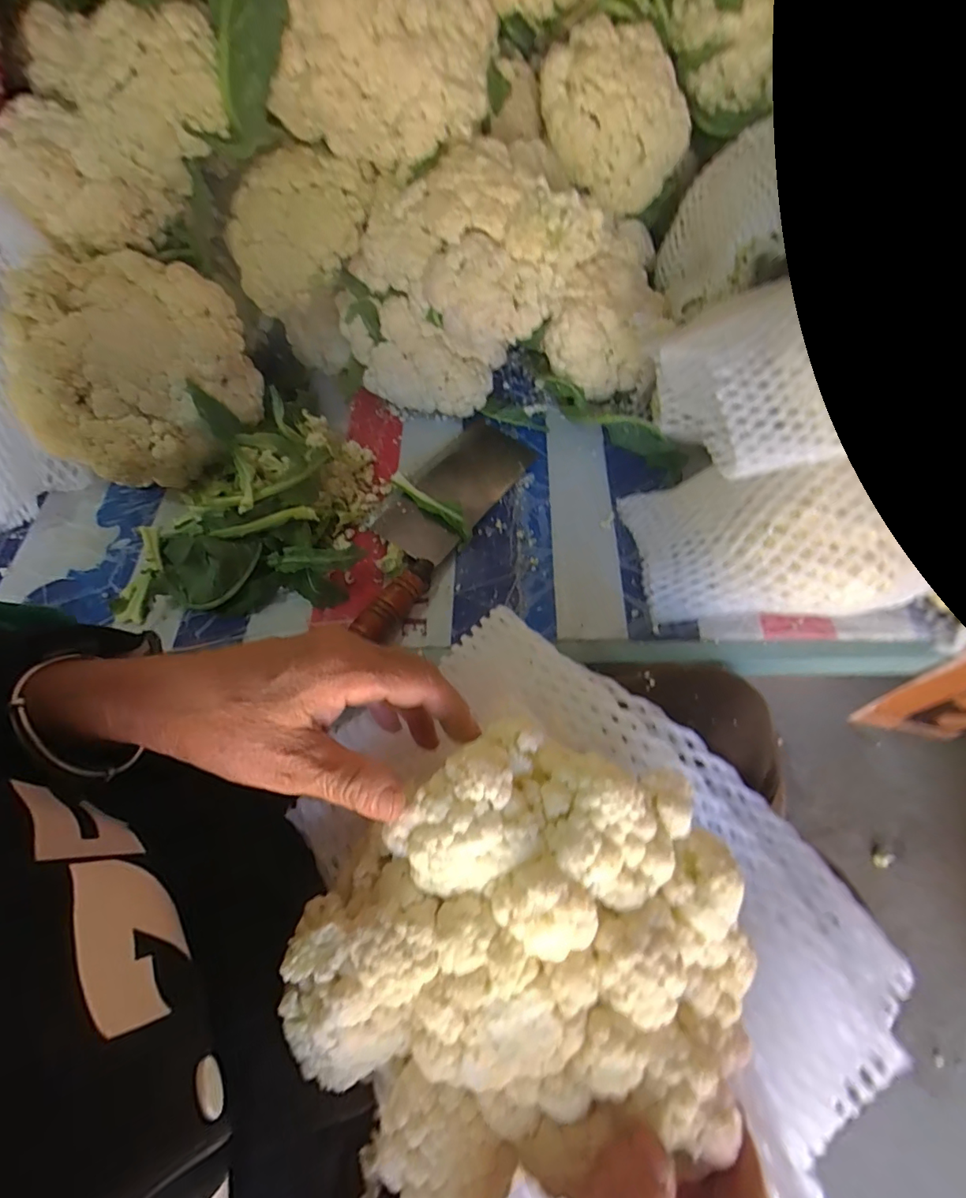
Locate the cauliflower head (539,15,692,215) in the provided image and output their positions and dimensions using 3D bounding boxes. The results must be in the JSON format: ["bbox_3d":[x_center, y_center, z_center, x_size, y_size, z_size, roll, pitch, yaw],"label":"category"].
[{"bbox_3d":[0.139,-0.508,0.535,0.156,0.111,0.122,10,63,7],"label":"cauliflower head"}]

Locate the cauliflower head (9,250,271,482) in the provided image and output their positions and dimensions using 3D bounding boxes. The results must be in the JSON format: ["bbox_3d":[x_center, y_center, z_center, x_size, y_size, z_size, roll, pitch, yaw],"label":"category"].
[{"bbox_3d":[-0.315,-0.210,0.458,0.150,0.134,0.197,40,70,20],"label":"cauliflower head"}]

